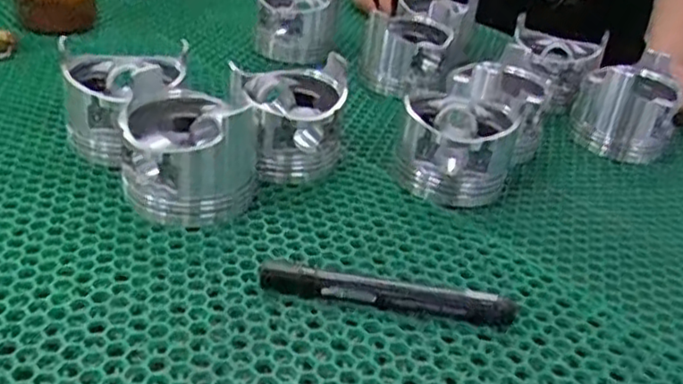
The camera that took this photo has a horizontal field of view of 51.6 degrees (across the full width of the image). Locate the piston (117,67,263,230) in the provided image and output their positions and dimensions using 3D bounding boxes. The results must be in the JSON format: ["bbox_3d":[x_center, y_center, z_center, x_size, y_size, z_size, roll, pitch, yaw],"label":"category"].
[{"bbox_3d":[-0.099,-0.032,0.470,0.087,0.071,0.084,2,32,-10],"label":"piston"}]

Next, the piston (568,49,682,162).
[{"bbox_3d":[0.257,-0.083,0.638,0.083,0.067,0.092,18,33,16],"label":"piston"}]

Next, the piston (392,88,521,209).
[{"bbox_3d":[0.085,-0.035,0.526,0.082,0.056,0.083,12,32,7],"label":"piston"}]

